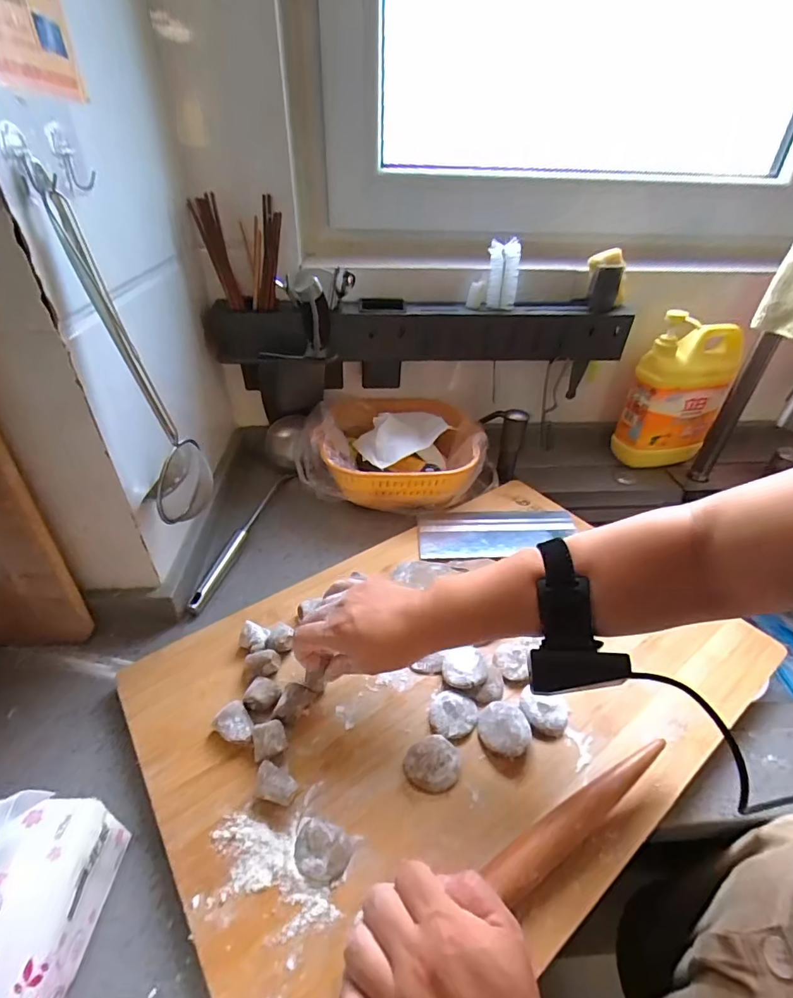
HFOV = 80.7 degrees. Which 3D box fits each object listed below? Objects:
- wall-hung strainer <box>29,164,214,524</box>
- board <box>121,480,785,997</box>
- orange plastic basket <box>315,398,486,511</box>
[{"bbox_3d":[-0.212,-0.101,0.400,0.058,0.285,0.056,-15,41,-21],"label":"wall-hung strainer"},{"bbox_3d":[0.066,0.158,0.460,0.544,0.031,0.376,-23,45,-29],"label":"board"},{"bbox_3d":[0.009,-0.079,0.712,0.230,0.077,0.211,1,38,-1],"label":"orange plastic basket"}]

